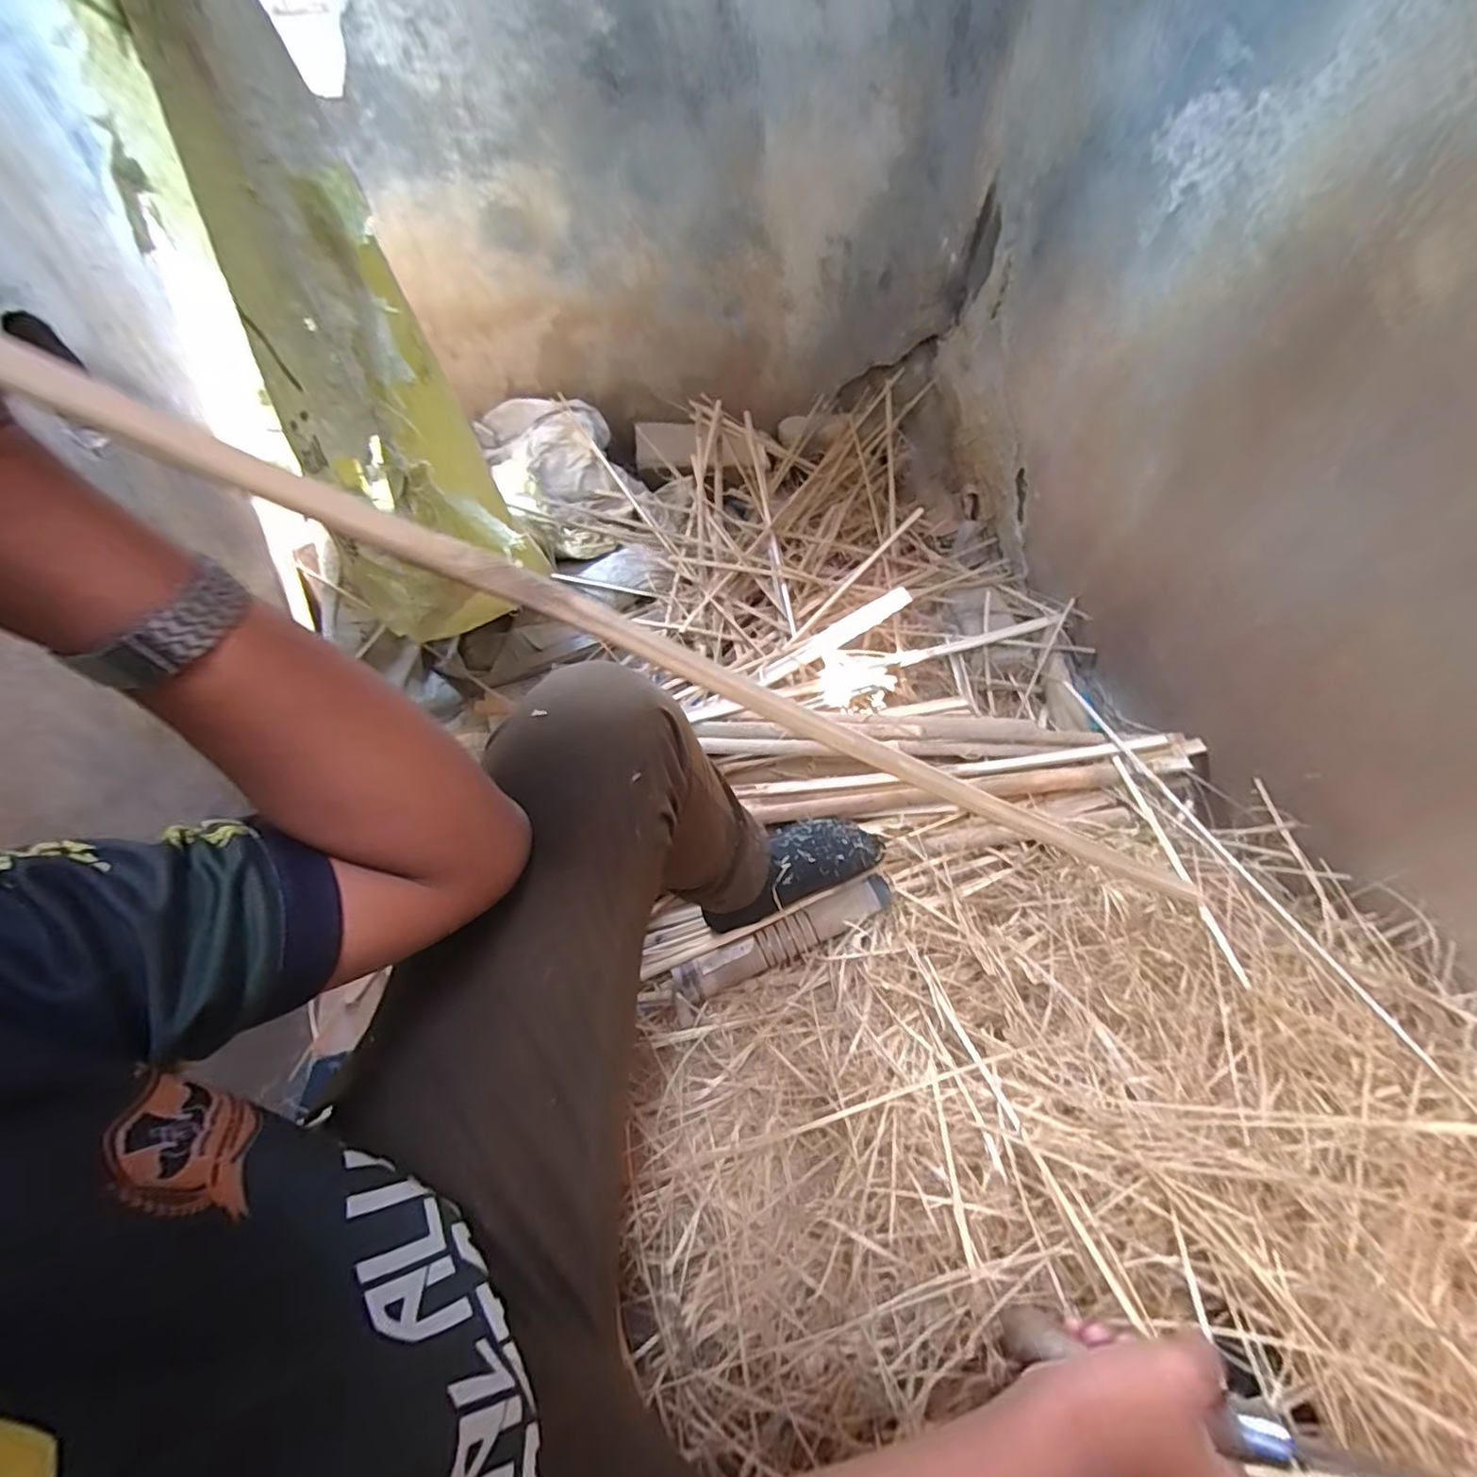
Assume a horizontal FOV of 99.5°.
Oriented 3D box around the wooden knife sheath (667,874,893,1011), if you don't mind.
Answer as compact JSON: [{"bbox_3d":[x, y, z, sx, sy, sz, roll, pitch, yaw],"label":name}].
[{"bbox_3d":[0.060,0.247,0.776,0.290,0.030,0.049,-20,56,-15],"label":"wooden knife sheath"}]

